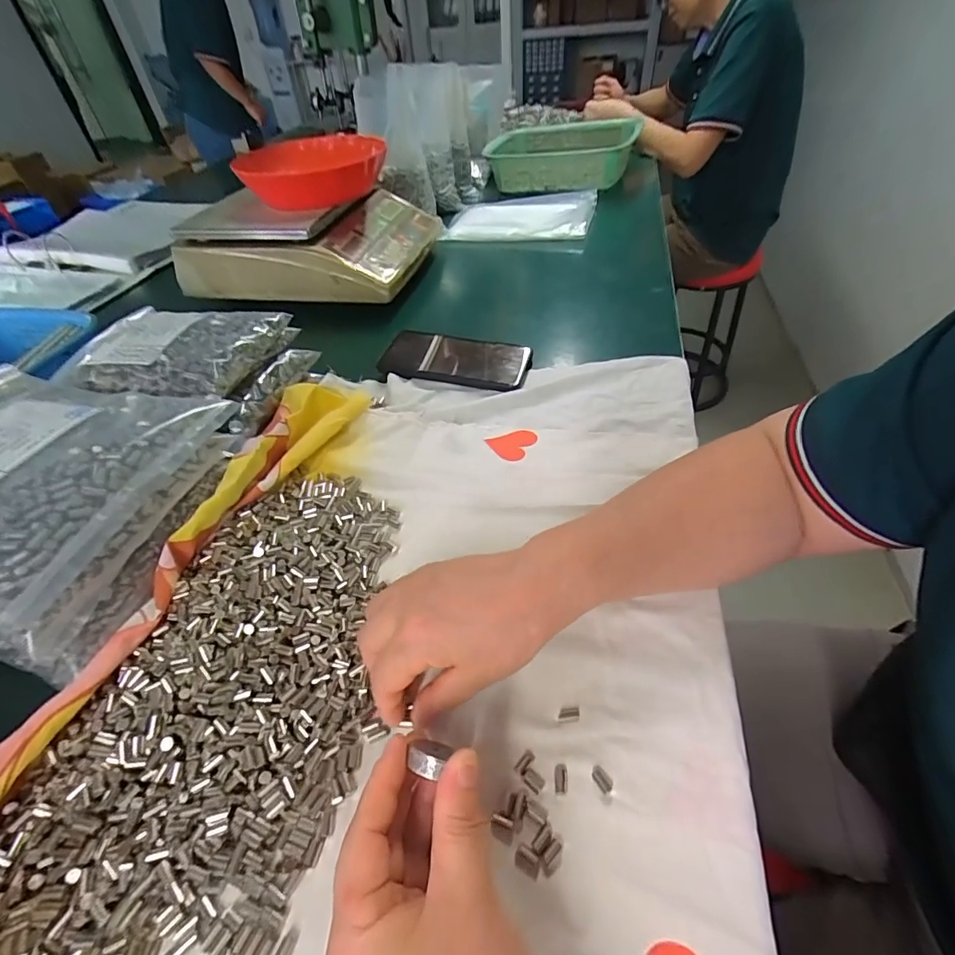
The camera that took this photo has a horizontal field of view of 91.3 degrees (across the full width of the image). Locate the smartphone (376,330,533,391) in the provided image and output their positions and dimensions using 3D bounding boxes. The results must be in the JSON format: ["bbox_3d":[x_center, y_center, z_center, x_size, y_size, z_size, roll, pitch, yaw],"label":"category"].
[{"bbox_3d":[-0.027,-0.132,0.521,0.165,0.014,0.077,10,48,13],"label":"smartphone"}]

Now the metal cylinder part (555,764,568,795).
[{"bbox_3d":[0.044,0.157,0.243,0.007,0.004,0.014,3,46,7],"label":"metal cylinder part"}]

